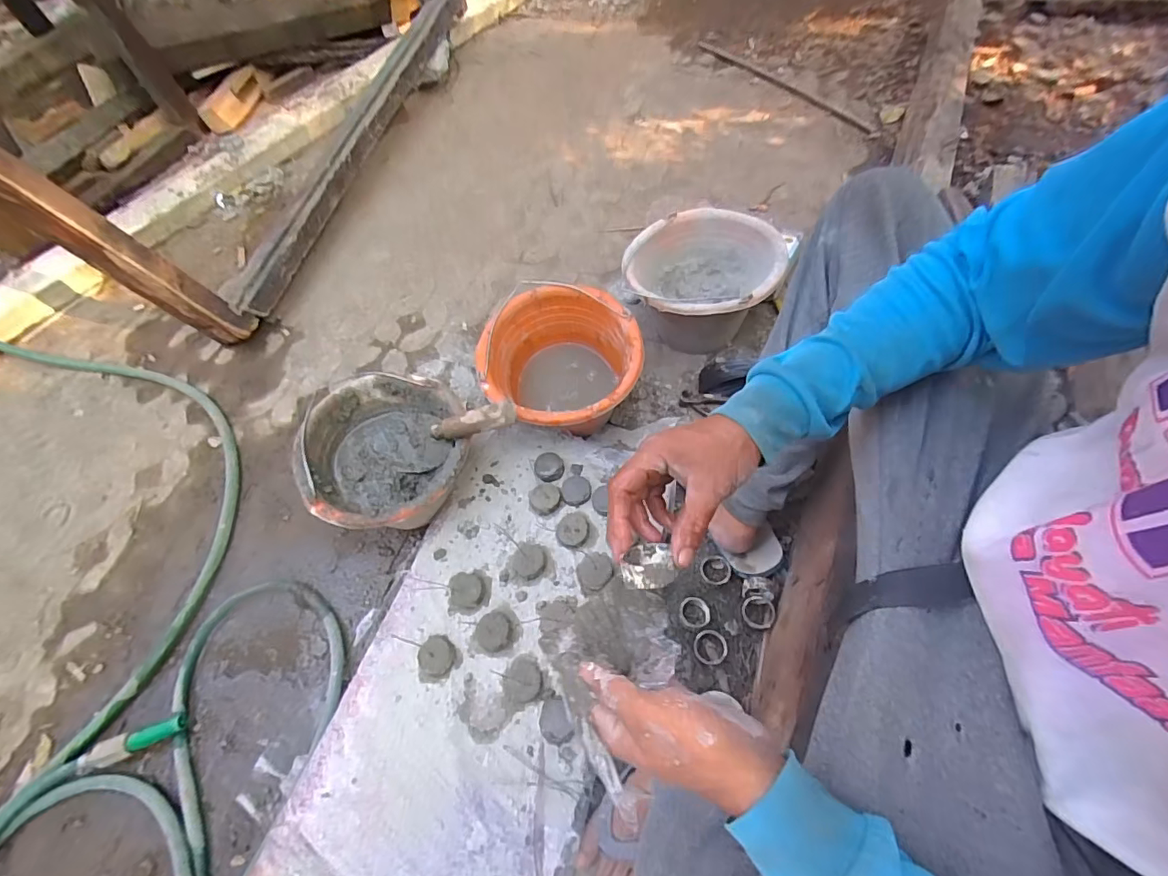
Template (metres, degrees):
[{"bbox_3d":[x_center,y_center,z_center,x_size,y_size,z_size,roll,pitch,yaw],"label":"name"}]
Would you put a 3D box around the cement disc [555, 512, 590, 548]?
[{"bbox_3d":[-0.016,0.129,0.725,0.046,0.020,0.051,-1,59,8],"label":"cement disc"}]

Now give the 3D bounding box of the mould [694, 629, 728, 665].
[{"bbox_3d":[0.171,0.282,0.686,0.045,0.015,0.043,-2,59,3],"label":"mould"}]

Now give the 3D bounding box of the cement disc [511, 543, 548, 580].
[{"bbox_3d":[-0.077,0.170,0.710,0.049,0.022,0.052,-4,59,6],"label":"cement disc"}]

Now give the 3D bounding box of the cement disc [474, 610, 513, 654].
[{"bbox_3d":[-0.118,0.251,0.665,0.046,0.023,0.050,-4,59,6],"label":"cement disc"}]

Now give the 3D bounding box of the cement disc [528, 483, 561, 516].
[{"bbox_3d":[-0.057,0.090,0.755,0.046,0.024,0.043,-4,59,6],"label":"cement disc"}]

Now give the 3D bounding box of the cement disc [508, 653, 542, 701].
[{"bbox_3d":[-0.074,0.300,0.637,0.041,0.014,0.051,-1,59,7],"label":"cement disc"}]

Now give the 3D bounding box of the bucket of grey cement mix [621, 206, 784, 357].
[{"bbox_3d":[0.208,-0.260,0.919,0.254,0.174,0.228,4,60,7],"label":"bucket of grey cement mix"}]

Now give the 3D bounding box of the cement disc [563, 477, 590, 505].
[{"bbox_3d":[-0.011,0.079,0.756,0.041,0.014,0.044,-4,59,6],"label":"cement disc"}]

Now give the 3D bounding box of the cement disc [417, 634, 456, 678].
[{"bbox_3d":[-0.189,0.280,0.655,0.041,0.022,0.047,18,64,18],"label":"cement disc"}]

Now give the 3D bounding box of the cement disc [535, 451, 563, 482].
[{"bbox_3d":[-0.053,0.044,0.777,0.043,0.015,0.050,-20,59,-4],"label":"cement disc"}]

